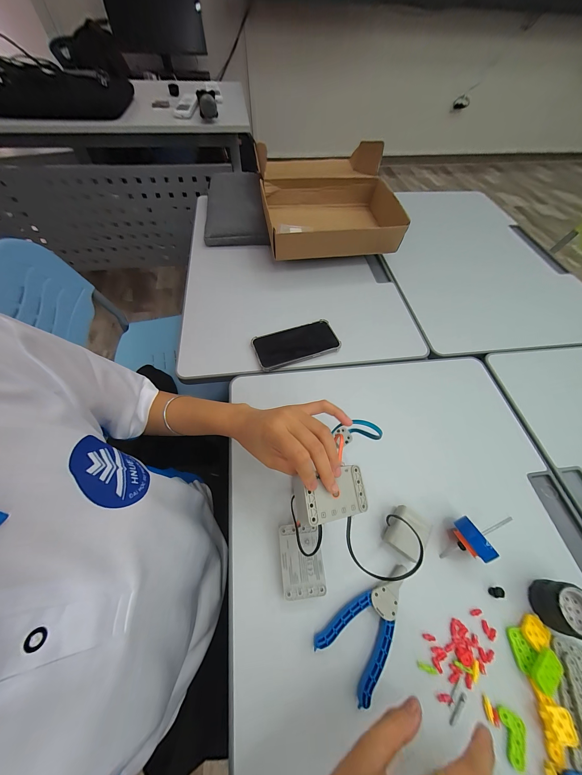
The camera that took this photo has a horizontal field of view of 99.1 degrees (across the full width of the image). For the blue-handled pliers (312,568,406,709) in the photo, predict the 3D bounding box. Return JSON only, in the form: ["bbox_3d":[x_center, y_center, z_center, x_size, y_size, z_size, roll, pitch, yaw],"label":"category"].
[{"bbox_3d":[0.091,0.263,0.287,0.065,0.017,0.125,39,66,19],"label":"blue-handled pliers"}]

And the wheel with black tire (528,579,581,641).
[{"bbox_3d":[0.315,0.254,0.286,0.048,0.034,0.049,1,60,-2],"label":"wheel with black tire"}]

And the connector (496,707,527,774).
[{"bbox_3d":[0.221,0.350,0.247,0.023,0.004,0.039,15,61,6],"label":"connector"}]

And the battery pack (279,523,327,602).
[{"bbox_3d":[0.013,0.213,0.308,0.050,0.019,0.074,-4,60,-4],"label":"battery pack"}]

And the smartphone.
[{"bbox_3d":[0.011,-0.084,0.490,0.161,0.017,0.082,-18,62,-12],"label":"smartphone"}]

